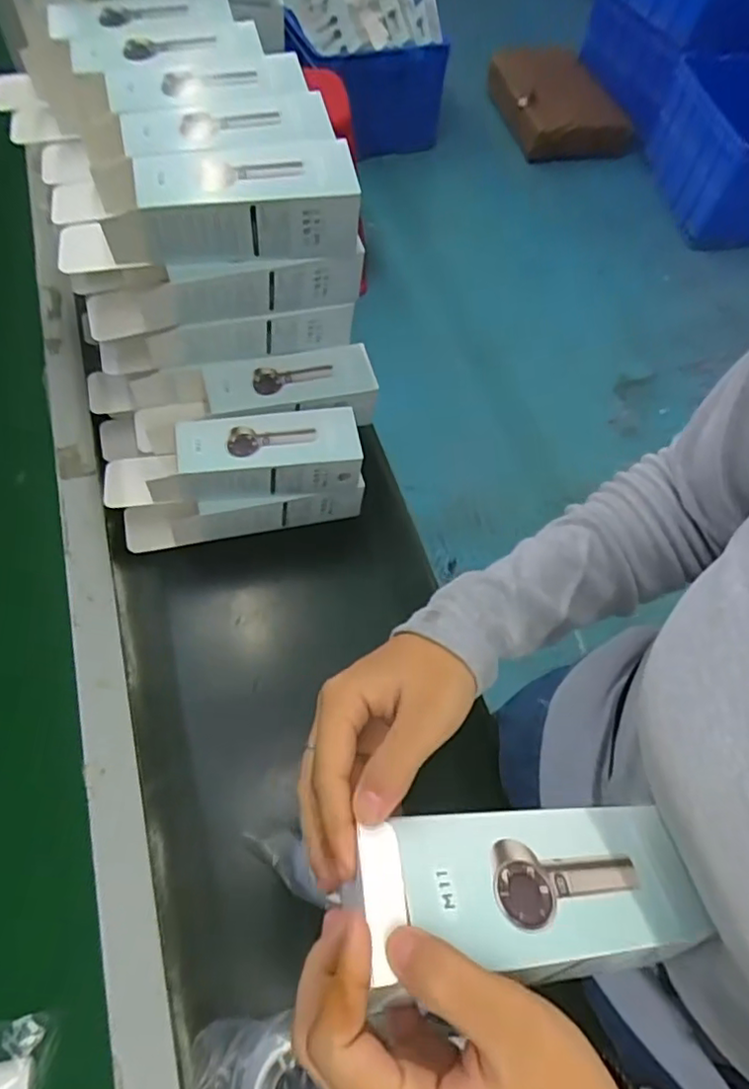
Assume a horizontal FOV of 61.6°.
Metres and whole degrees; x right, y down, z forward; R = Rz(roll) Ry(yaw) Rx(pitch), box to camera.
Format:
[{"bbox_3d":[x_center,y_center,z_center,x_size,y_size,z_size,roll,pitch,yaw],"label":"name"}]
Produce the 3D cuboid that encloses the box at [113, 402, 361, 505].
[{"bbox_3d":[-0.131,-0.079,0.577,0.230,0.056,0.067,-8,61,-8],"label":"box"}]

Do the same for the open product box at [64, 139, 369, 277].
[{"bbox_3d":[-0.131,-0.259,0.484,0.229,0.062,0.070,-9,61,-9],"label":"open product box"}]

